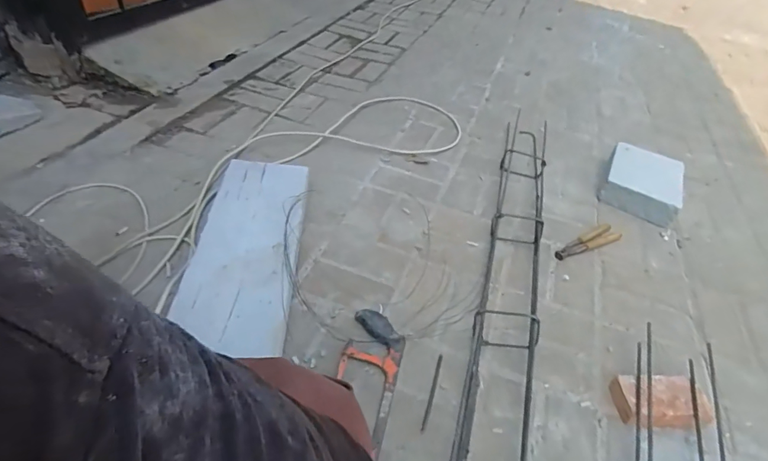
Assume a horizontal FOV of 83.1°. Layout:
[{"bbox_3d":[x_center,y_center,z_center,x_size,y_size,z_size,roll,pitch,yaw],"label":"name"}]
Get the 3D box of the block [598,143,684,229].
[{"bbox_3d":[0.760,-0.138,1.283,0.202,0.088,0.235,23,45,17],"label":"block"}]

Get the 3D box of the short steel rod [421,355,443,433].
[{"bbox_3d":[0.088,0.294,0.791,0.009,0.007,0.150,15,44,9],"label":"short steel rod"}]

